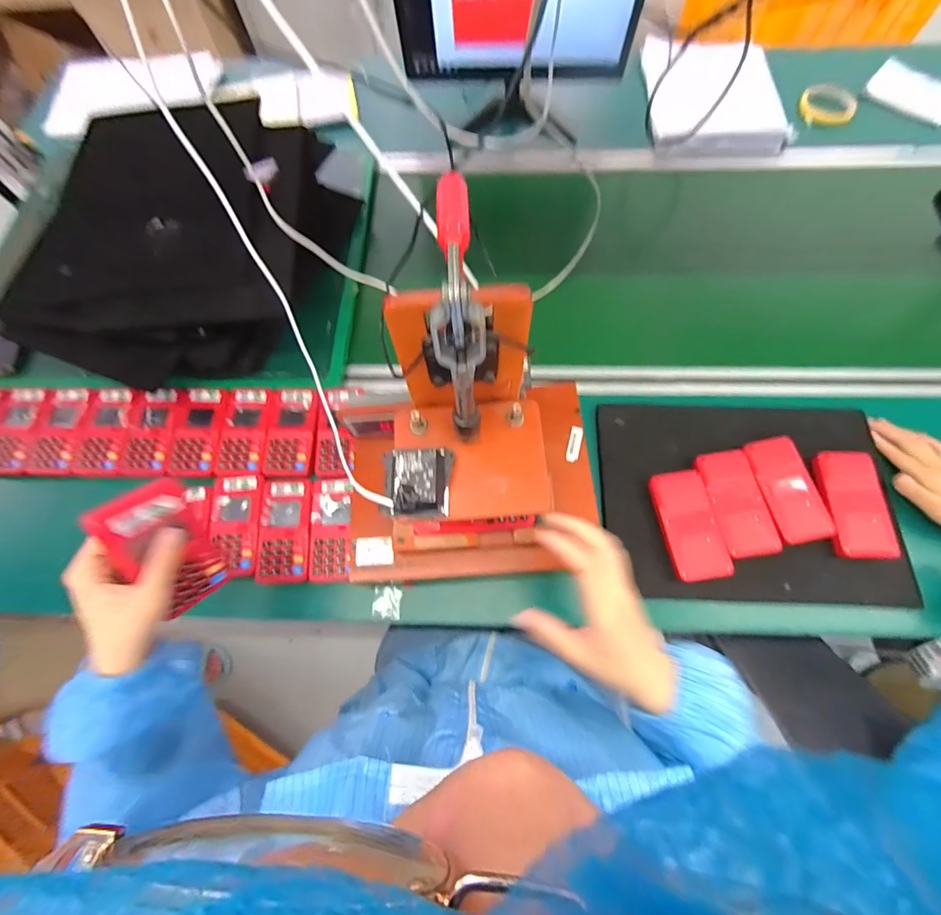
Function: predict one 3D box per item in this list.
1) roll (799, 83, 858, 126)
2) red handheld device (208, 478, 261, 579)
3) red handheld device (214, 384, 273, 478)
[{"bbox_3d":[0.656,-0.647,0.775,0.095,0.018,0.095,-1,71,2],"label":"roll"},{"bbox_3d":[-0.285,0.081,0.511,0.052,0.014,0.123,-8,71,0],"label":"red handheld device"},{"bbox_3d":[-0.298,-0.036,0.557,0.059,0.010,0.125,-2,71,2],"label":"red handheld device"}]

